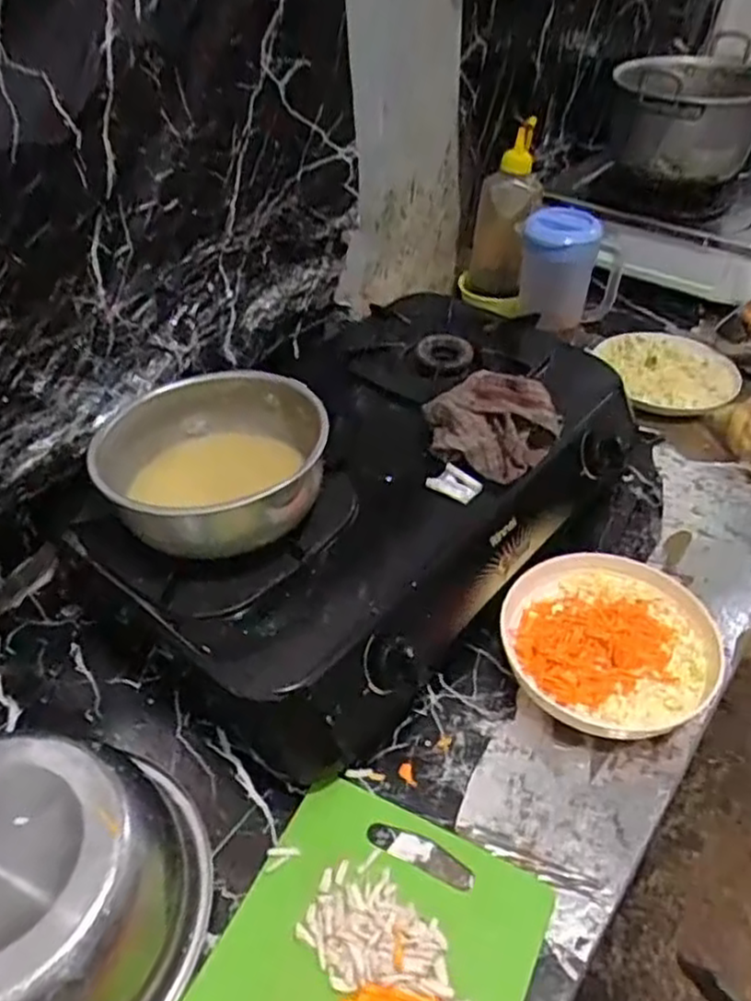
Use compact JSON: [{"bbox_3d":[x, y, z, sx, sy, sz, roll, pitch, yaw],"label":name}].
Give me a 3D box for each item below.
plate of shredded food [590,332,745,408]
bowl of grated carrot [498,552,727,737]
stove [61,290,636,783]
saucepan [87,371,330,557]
[{"bbox_3d":[0.381,-0.172,0.948,0.171,0.036,0.156,0,42,0],"label":"plate of shredded food"},{"bbox_3d":[0.211,0.130,0.667,0.187,0.056,0.173,0,42,0],"label":"bowl of grated carrot"},{"bbox_3d":[0.003,-0.031,0.757,0.347,0.178,0.550,30,50,29],"label":"stove"},{"bbox_3d":[-0.136,-0.025,0.628,0.185,0.095,0.175,0,42,0],"label":"saucepan"}]

